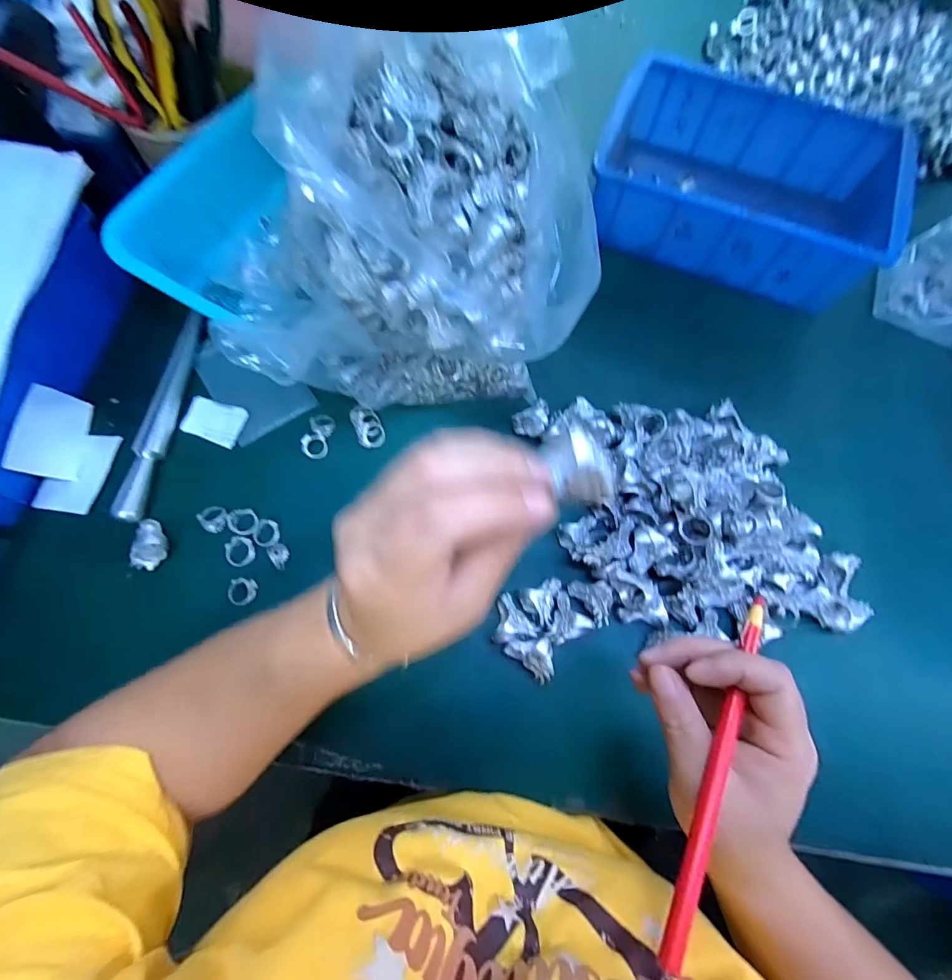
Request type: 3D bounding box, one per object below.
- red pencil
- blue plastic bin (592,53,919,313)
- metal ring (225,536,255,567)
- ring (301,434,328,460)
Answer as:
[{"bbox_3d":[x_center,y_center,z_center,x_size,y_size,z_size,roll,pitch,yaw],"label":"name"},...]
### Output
[{"bbox_3d":[0.117,0.124,0.209,0.008,0.006,0.167,29,65,8],"label":"red pencil"},{"bbox_3d":[0.287,-0.327,0.477,0.283,0.078,0.197,20,72,5],"label":"blue plastic bin"},{"bbox_3d":[-0.197,0.051,0.366,0.024,0.004,0.022,1,72,-2],"label":"metal ring"},{"bbox_3d":[-0.145,-0.040,0.396,0.021,0.007,0.022,1,72,-2],"label":"ring"}]

